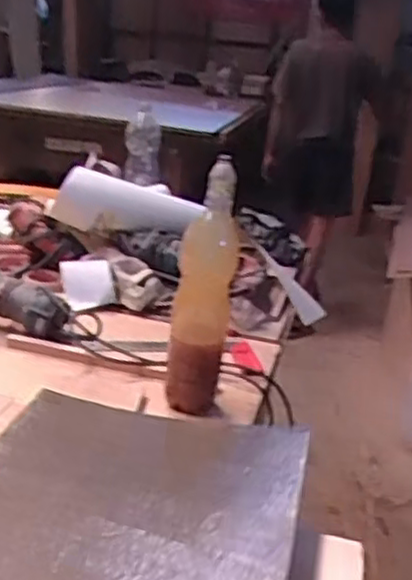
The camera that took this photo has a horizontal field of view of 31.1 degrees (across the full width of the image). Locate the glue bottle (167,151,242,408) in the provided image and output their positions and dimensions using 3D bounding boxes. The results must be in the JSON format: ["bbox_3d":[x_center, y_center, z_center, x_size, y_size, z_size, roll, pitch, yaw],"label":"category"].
[{"bbox_3d":[-0.003,-0.005,1.085,0.088,0.358,0.081,6,19,0],"label":"glue bottle"}]

